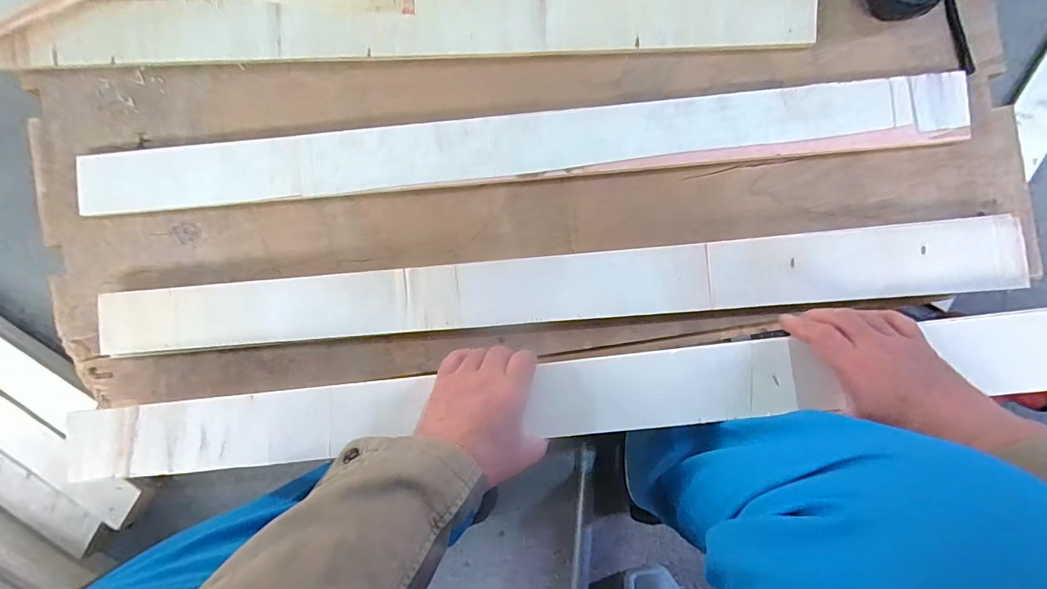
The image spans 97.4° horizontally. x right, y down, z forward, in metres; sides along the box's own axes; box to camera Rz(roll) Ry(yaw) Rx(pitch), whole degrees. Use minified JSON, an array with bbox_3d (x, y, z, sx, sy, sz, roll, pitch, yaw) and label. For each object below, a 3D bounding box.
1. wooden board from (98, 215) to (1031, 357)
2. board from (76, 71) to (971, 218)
[{"bbox_3d":[0.003,-0.003,0.493,0.965,0.016,0.071,-5,90,5],"label":"wooden board"},{"bbox_3d":[-0.038,-0.161,0.509,0.965,0.021,0.072,-4,89,4],"label":"board"}]

